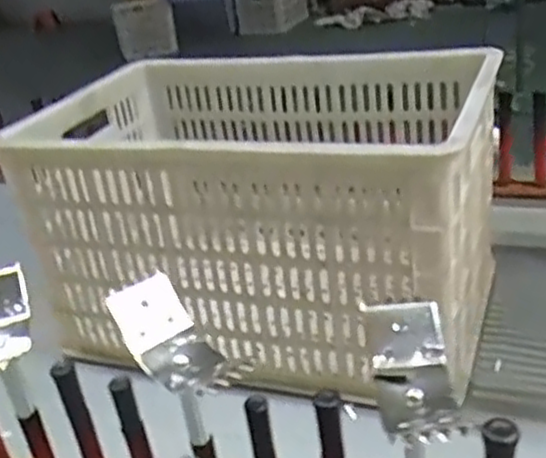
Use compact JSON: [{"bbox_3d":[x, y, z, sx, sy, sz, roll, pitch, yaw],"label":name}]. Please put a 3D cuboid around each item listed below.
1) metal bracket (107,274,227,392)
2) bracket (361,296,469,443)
[{"bbox_3d":[-0.071,0.068,0.480,0.048,0.078,0.040,-27,-3,-26],"label":"metal bracket"},{"bbox_3d":[0.084,0.086,0.429,0.045,0.025,0.097,-6,48,3],"label":"bracket"}]

